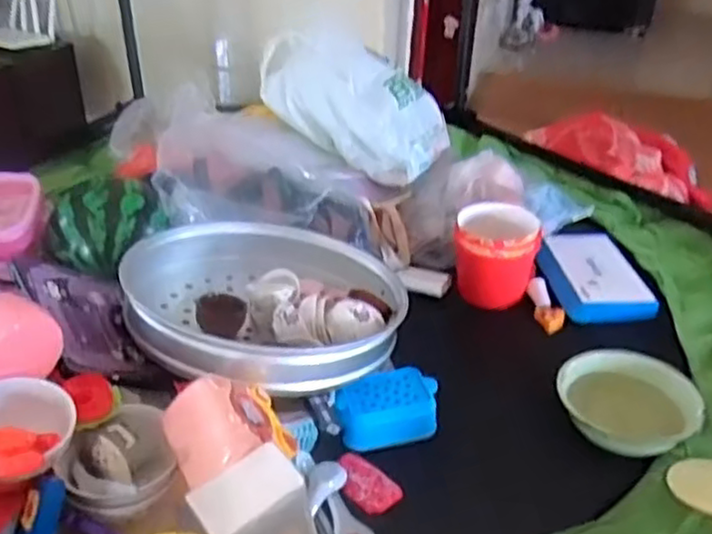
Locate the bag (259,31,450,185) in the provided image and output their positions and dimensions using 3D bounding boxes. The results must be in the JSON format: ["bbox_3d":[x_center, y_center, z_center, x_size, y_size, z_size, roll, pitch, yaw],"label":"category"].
[{"bbox_3d":[-0.005,-0.309,1.318,0.374,0.196,0.130,34,6,4],"label":"bag"}]

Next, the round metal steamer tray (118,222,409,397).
[{"bbox_3d":[-0.121,0.048,0.900,0.319,0.105,0.339,34,38,30],"label":"round metal steamer tray"}]

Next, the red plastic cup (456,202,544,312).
[{"bbox_3d":[0.220,-0.020,1.104,0.129,0.114,0.137,2,31,-1],"label":"red plastic cup"}]

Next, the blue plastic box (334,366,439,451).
[{"bbox_3d":[0.038,0.175,0.866,0.131,0.044,0.084,-8,33,-16],"label":"blue plastic box"}]

